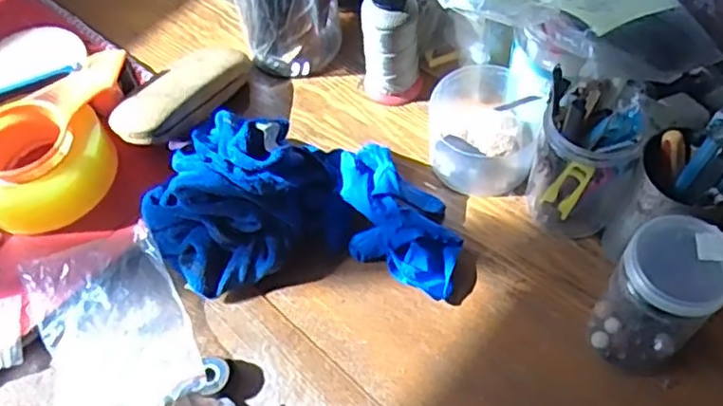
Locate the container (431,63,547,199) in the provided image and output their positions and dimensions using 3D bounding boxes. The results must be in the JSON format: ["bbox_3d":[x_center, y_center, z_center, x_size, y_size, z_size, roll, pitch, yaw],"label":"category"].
[{"bbox_3d":[0.109,-0.066,0.595,0.093,0.060,0.110,13,57,13],"label":"container"}]

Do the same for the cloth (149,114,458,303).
[{"bbox_3d":[-0.049,-0.005,0.546,0.242,0.084,0.141,0,55,4],"label":"cloth"}]

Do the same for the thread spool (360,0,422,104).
[{"bbox_3d":[0.028,-0.144,0.604,0.044,0.124,0.043,30,62,22],"label":"thread spool"}]

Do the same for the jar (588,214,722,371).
[{"bbox_3d":[0.197,0.069,0.454,0.061,0.121,0.059,-2,55,3],"label":"jar"}]

